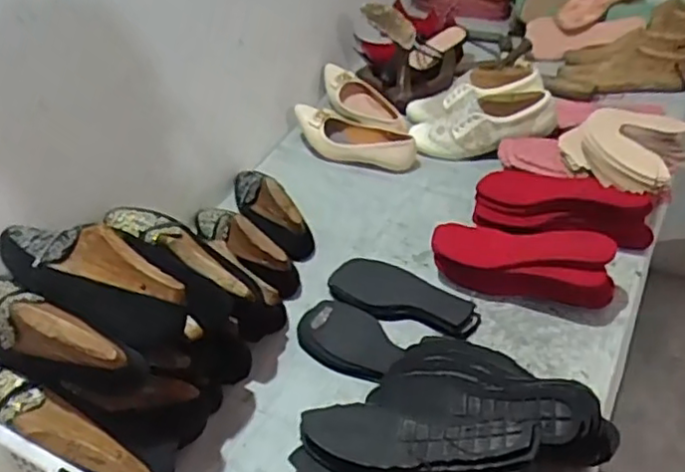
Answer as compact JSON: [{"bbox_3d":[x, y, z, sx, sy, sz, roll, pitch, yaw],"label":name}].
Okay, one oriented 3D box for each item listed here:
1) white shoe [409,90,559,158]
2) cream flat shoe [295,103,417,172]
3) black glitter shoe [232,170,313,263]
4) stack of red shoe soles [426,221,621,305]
[{"bbox_3d":[0.243,-0.196,1.134,0.247,0.089,0.077,-10,37,30],"label":"white shoe"},{"bbox_3d":[0.023,-0.178,1.174,0.241,0.066,0.090,22,50,28],"label":"cream flat shoe"},{"bbox_3d":[-0.128,-0.050,1.051,0.060,0.065,0.221,-27,46,-21],"label":"black glitter shoe"},{"bbox_3d":[0.242,0.032,0.891,0.240,0.088,0.087,11,45,18],"label":"stack of red shoe soles"}]

